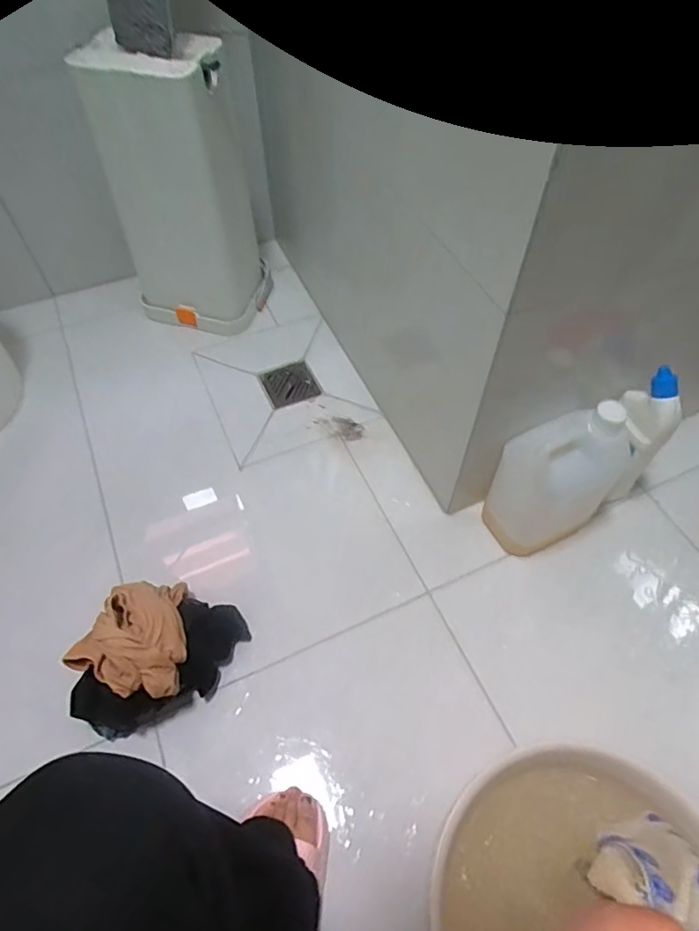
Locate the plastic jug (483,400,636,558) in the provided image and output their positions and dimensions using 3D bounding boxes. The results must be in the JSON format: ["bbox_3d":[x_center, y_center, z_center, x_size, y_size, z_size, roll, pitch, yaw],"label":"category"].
[{"bbox_3d":[0.283,0.031,0.748,0.153,0.227,0.090,-21,59,-13],"label":"plastic jug"}]

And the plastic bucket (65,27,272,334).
[{"bbox_3d":[-0.290,-0.466,0.955,0.248,0.469,0.166,4,52,3],"label":"plastic bucket"}]

